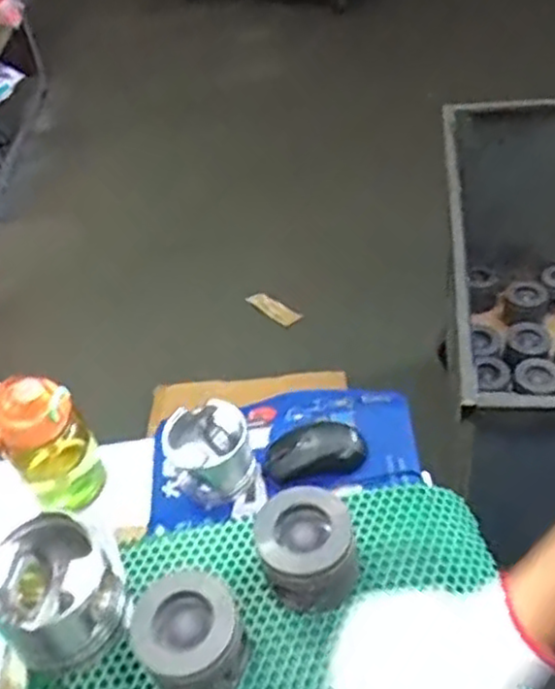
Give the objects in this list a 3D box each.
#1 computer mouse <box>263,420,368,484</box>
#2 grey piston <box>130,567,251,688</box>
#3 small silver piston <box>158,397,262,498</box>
[{"bbox_3d":[0.042,0.120,0.820,0.111,0.032,0.053,-13,45,-2],"label":"computer mouse"},{"bbox_3d":[-0.074,0.258,0.639,0.091,0.086,0.084,-5,45,5],"label":"grey piston"},{"bbox_3d":[-0.073,0.120,0.805,0.087,0.088,0.081,-38,51,-25],"label":"small silver piston"}]

